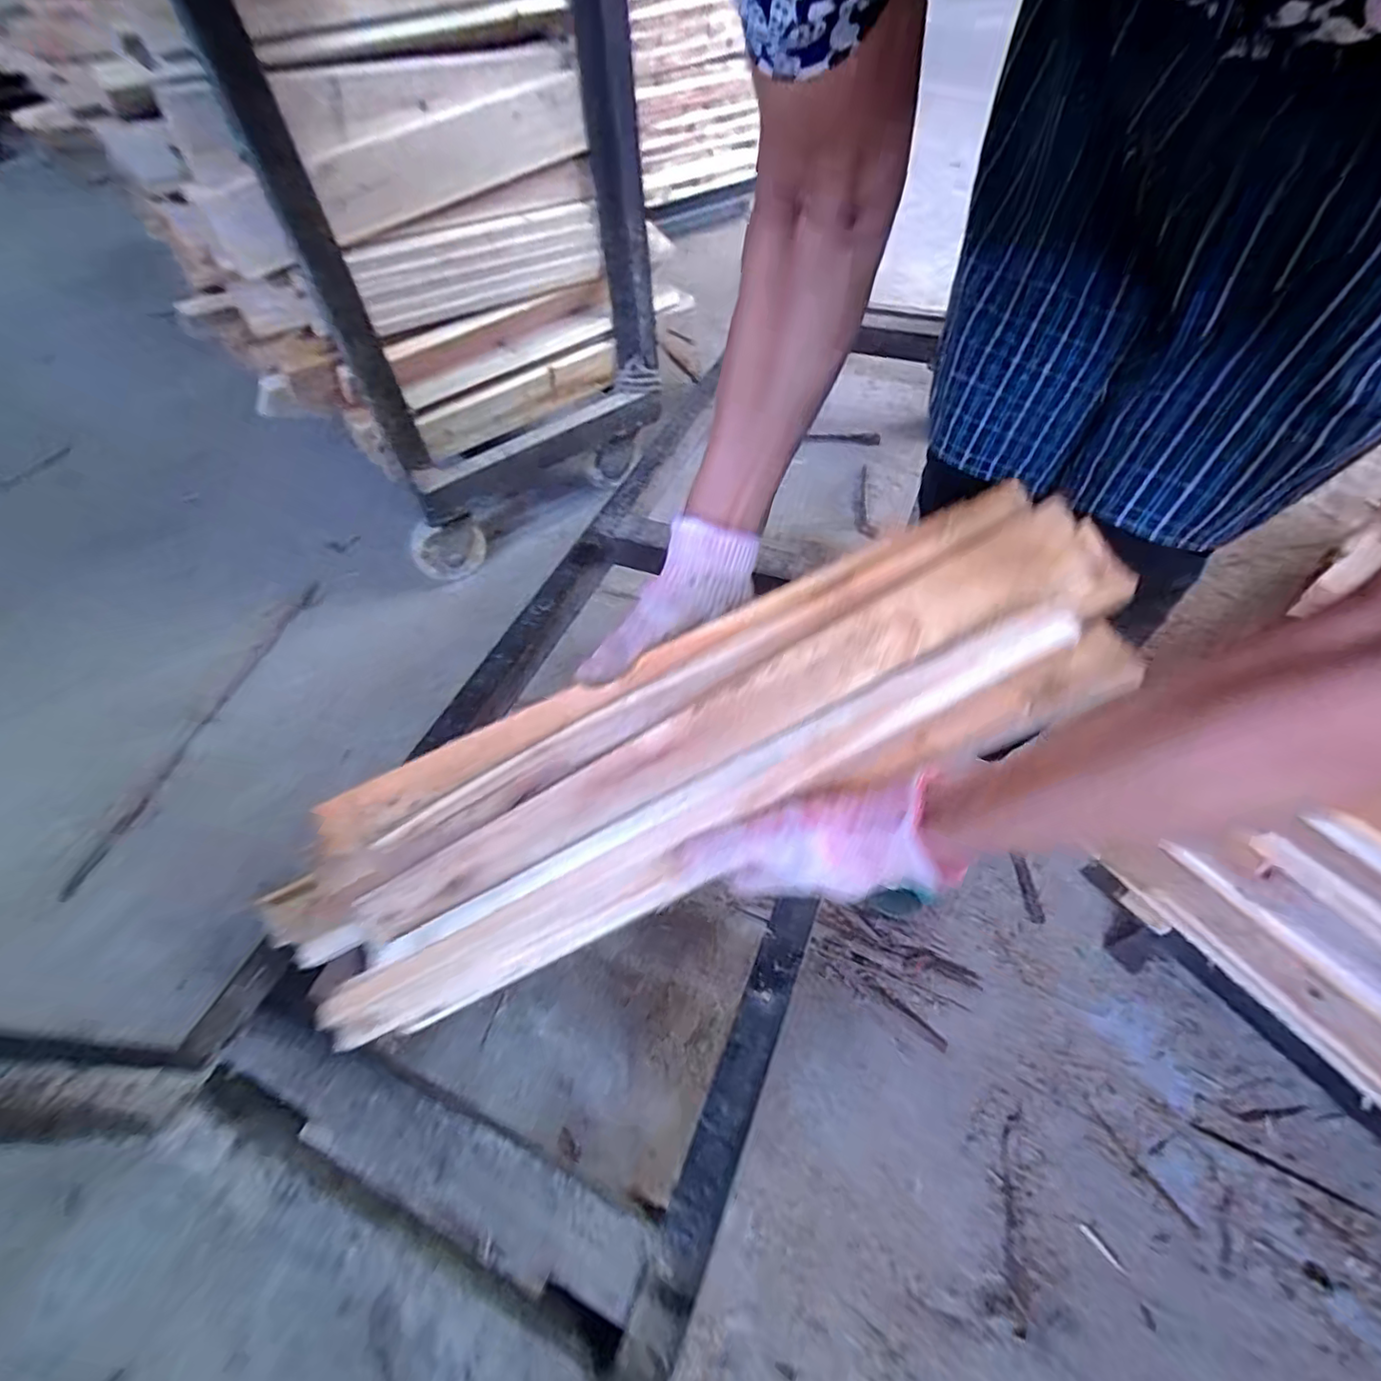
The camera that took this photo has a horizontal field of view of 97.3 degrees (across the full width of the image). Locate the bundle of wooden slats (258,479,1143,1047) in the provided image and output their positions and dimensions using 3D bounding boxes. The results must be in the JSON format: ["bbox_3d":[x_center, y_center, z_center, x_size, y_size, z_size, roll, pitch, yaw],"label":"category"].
[{"bbox_3d":[-0.022,0.060,0.410,0.615,0.086,0.152,-26,54,8],"label":"bundle of wooden slats"}]

